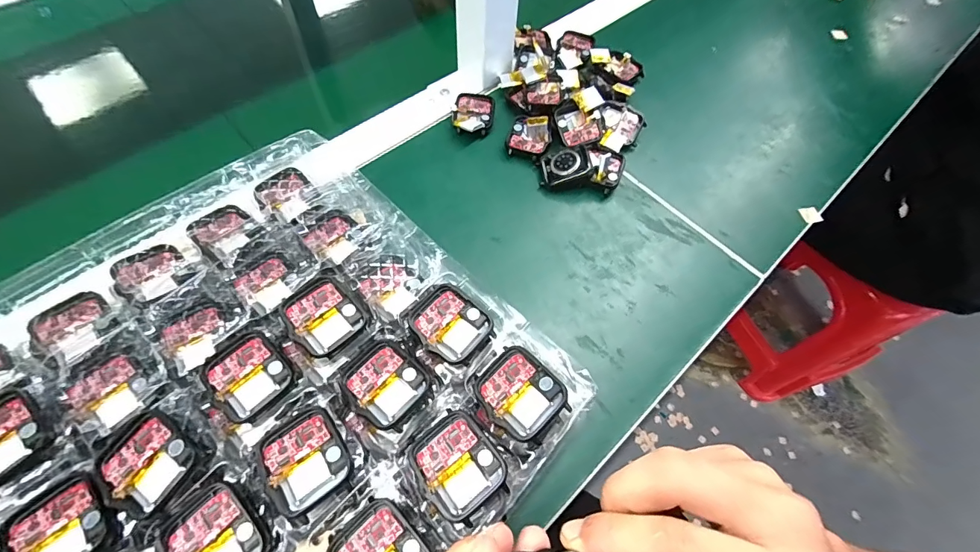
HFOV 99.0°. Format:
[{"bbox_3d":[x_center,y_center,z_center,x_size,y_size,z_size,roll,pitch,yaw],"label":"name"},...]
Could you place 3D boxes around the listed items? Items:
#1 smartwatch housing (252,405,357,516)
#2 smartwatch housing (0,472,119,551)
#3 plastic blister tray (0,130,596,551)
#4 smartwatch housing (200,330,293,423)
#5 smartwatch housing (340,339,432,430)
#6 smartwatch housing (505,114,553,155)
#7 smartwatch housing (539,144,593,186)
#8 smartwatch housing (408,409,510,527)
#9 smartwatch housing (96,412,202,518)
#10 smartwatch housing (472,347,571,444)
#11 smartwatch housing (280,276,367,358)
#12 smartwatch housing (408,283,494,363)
[{"bbox_3d":[-0.091,0.089,0.205,0.037,0.009,0.044,-31,67,-18],"label":"smartwatch housing"},{"bbox_3d":[-0.194,0.114,0.188,0.040,0.005,0.045,-36,69,-20],"label":"smartwatch housing"},{"bbox_3d":[-0.130,0.058,0.224,0.285,0.025,0.267,41,67,18],"label":"plastic blister tray"},{"bbox_3d":[-0.131,0.054,0.229,0.036,0.009,0.043,-40,70,-21],"label":"smartwatch housing"},{"bbox_3d":[-0.057,0.057,0.226,0.038,0.004,0.043,-37,69,-20],"label":"smartwatch housing"},{"bbox_3d":[0.035,-0.125,0.373,0.038,0.014,0.039,11,73,8],"label":"smartwatch housing"},{"bbox_3d":[0.065,-0.094,0.359,0.043,0.013,0.034,-9,65,9],"label":"smartwatch housing"},{"bbox_3d":[-0.016,0.091,0.205,0.037,0.007,0.045,-33,68,-19],"label":"smartwatch housing"},{"bbox_3d":[-0.164,0.089,0.202,0.042,0.009,0.037,41,67,18],"label":"smartwatch housing"},{"bbox_3d":[0.015,0.062,0.222,0.038,0.009,0.045,-39,64,-8],"label":"smartwatch housing"},{"bbox_3d":[-0.097,0.023,0.245,0.038,0.012,0.042,-40,70,-21],"label":"smartwatch housing"},{"bbox_3d":[-0.023,0.026,0.245,0.038,0.005,0.044,-38,69,-21],"label":"smartwatch housing"}]

